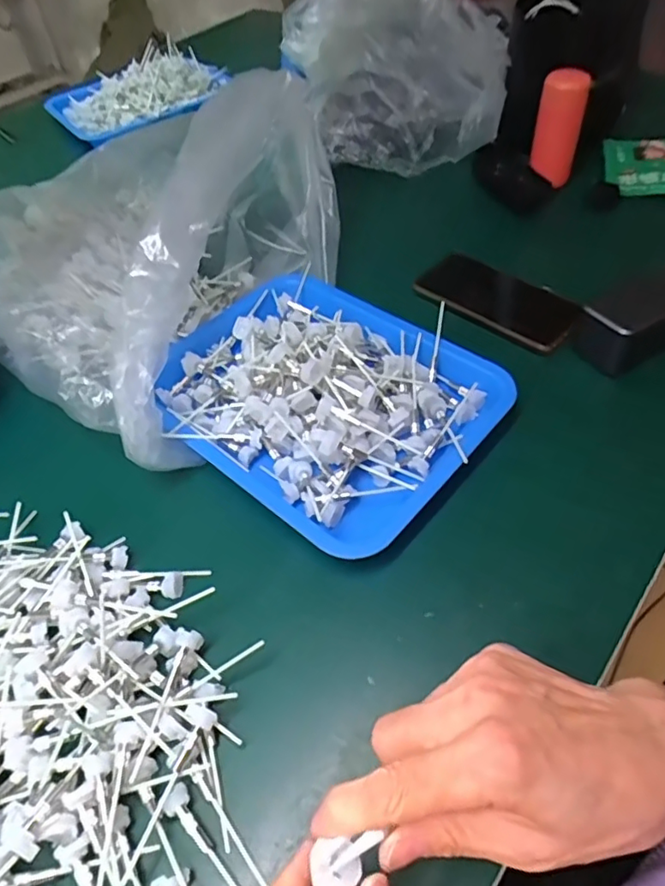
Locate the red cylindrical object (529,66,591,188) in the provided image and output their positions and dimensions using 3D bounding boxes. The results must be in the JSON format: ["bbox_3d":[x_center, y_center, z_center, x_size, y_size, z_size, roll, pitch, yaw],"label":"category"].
[{"bbox_3d":[0.257,-0.356,0.652,0.053,0.118,0.060,11,53,14],"label":"red cylindrical object"}]

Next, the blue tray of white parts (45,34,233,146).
[{"bbox_3d":[-0.315,-0.579,0.923,0.271,0.064,0.188,-24,53,-14],"label":"blue tray of white parts"}]

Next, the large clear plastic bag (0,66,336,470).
[{"bbox_3d":[-0.206,-0.225,0.542,0.391,0.147,0.369,24,57,23],"label":"large clear plastic bag"}]

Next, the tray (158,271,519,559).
[{"bbox_3d":[-0.017,-0.053,0.482,0.286,0.051,0.223,33,60,27],"label":"tray"}]

